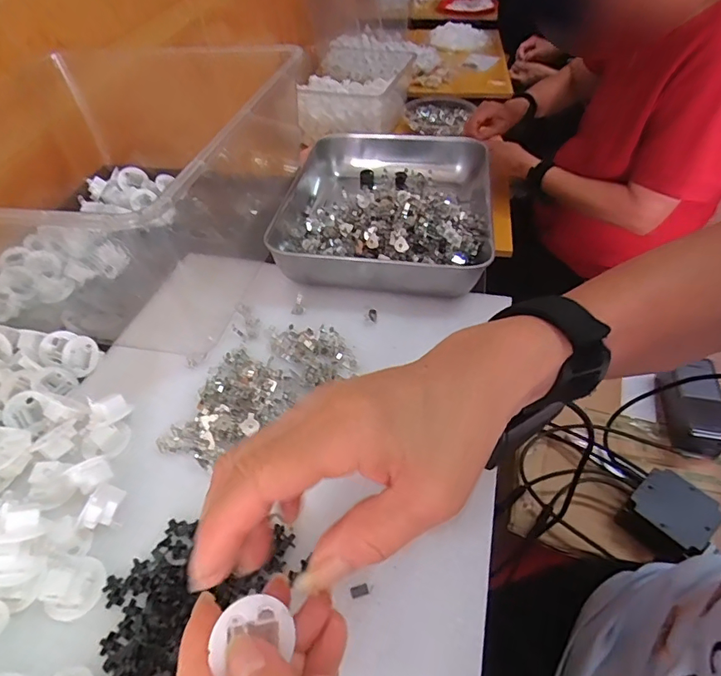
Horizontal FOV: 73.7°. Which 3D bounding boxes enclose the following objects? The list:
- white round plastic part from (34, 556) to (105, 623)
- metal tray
[{"bbox_3d":[-0.162,0.138,0.269,0.032,0.011,0.032,0,48,0],"label":"white round plastic part"},{"bbox_3d":[0.025,-0.139,0.489,0.203,0.048,0.249,7,49,5],"label":"metal tray"}]

